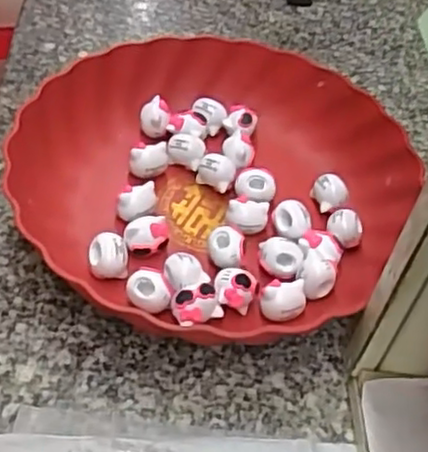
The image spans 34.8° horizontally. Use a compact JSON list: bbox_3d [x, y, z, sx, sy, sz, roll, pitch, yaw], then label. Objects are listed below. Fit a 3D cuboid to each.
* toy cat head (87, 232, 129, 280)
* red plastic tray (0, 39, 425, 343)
[{"bbox_3d":[-0.060,0.018,0.391,0.022,0.022,0.020,-7,49,-12],"label":"toy cat head"},{"bbox_3d":[0.002,-0.031,0.424,0.233,0.043,0.233,-28,56,-27],"label":"red plastic tray"}]

